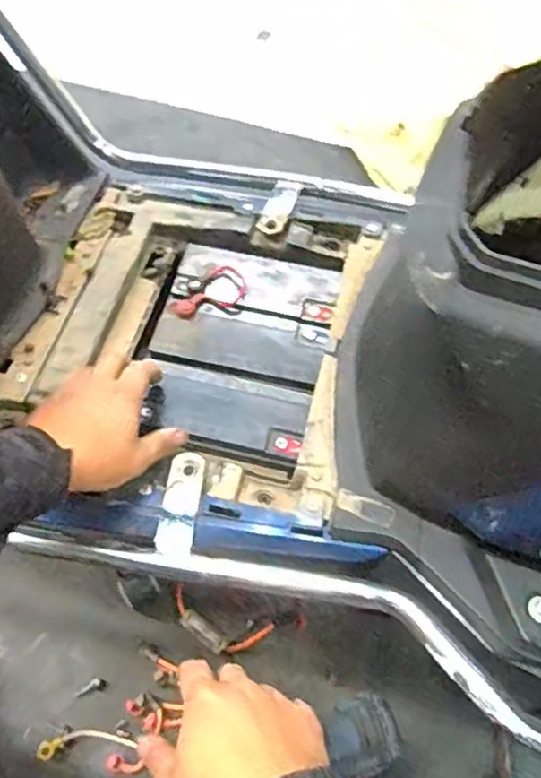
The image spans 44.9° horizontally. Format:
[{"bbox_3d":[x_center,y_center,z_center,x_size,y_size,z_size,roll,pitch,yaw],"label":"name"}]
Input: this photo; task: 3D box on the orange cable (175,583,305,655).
[{"bbox_3d":[-0.045,0.314,0.864,0.173,0.027,0.069,11,58,4],"label":"orange cable"}]

